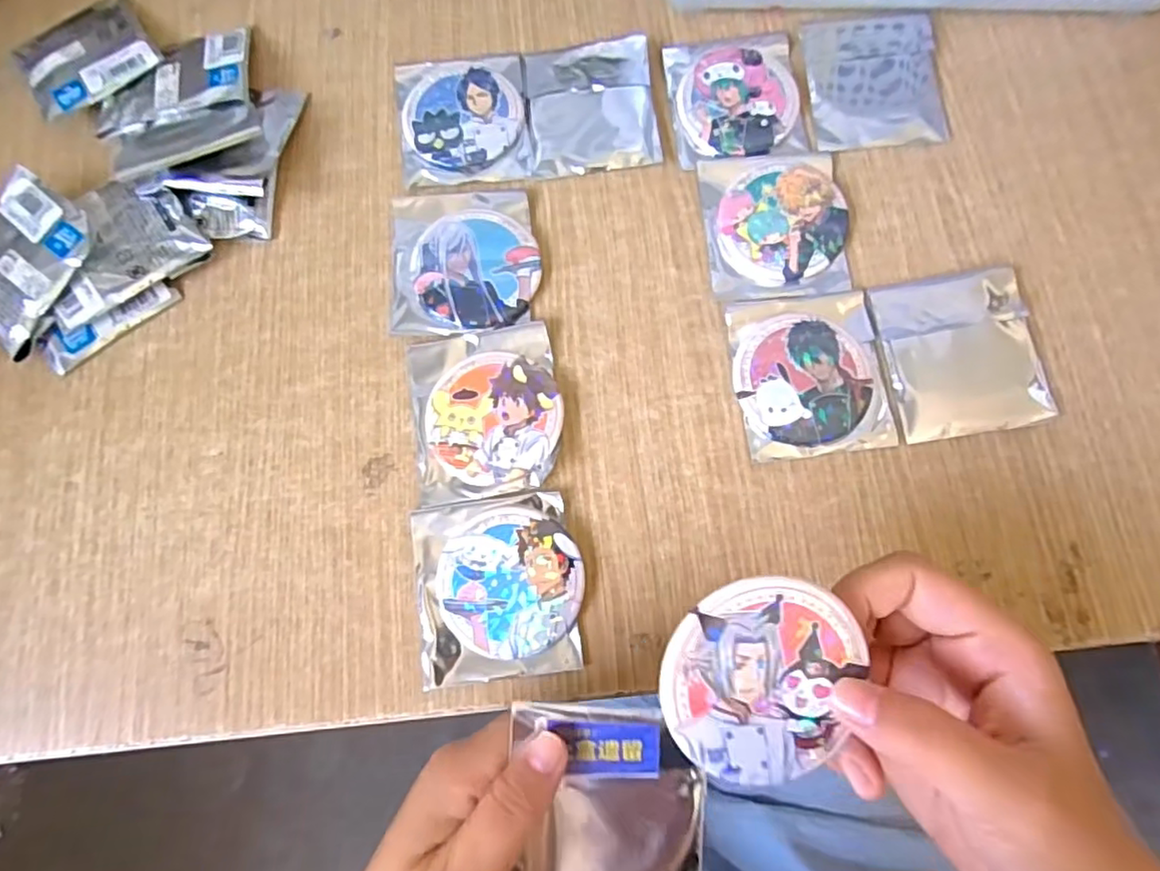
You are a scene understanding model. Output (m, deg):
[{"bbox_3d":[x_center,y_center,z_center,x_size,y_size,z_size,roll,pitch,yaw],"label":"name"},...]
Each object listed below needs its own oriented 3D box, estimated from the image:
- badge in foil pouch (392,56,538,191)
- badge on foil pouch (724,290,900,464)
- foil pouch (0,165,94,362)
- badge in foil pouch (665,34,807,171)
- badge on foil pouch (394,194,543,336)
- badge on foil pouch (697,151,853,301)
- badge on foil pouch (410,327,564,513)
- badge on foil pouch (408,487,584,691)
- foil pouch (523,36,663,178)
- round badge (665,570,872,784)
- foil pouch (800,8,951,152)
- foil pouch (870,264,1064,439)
[{"bbox_3d":[-0.062,-0.170,0.336,0.068,0.007,0.078,-8,76,-1],"label":"badge in foil pouch"},{"bbox_3d":[0.108,-0.029,0.297,0.070,0.008,0.076,-7,76,-1],"label":"badge on foil pouch"},{"bbox_3d":[-0.275,-0.087,0.307,0.068,0.008,0.073,34,86,14],"label":"foil pouch"},{"bbox_3d":[0.083,-0.184,0.336,0.069,0.005,0.079,-6,76,0],"label":"badge in foil pouch"},{"bbox_3d":[-0.058,-0.088,0.315,0.073,0.008,0.077,-3,75,0],"label":"badge on foil pouch"},{"bbox_3d":[0.099,-0.108,0.316,0.068,0.006,0.077,-4,75,0],"label":"badge on foil pouch"},{"bbox_3d":[-0.044,-0.011,0.295,0.068,0.008,0.080,-9,76,-1],"label":"badge on foil pouch"},{"bbox_3d":[-0.035,0.066,0.275,0.071,0.009,0.076,-8,76,-1],"label":"badge on foil pouch"},{"bbox_3d":[0.006,-0.175,0.335,0.066,0.011,0.073,-6,76,-1],"label":"foil pouch"},{"bbox_3d":[0.054,0.072,0.187,0.057,0.004,0.060,0,95,-6],"label":"round badge"},{"bbox_3d":[0.157,-0.193,0.336,0.069,0.010,0.082,-3,75,0],"label":"foil pouch"},{"bbox_3d":[0.181,-0.040,0.298,0.068,0.008,0.078,-7,76,-1],"label":"foil pouch"}]

